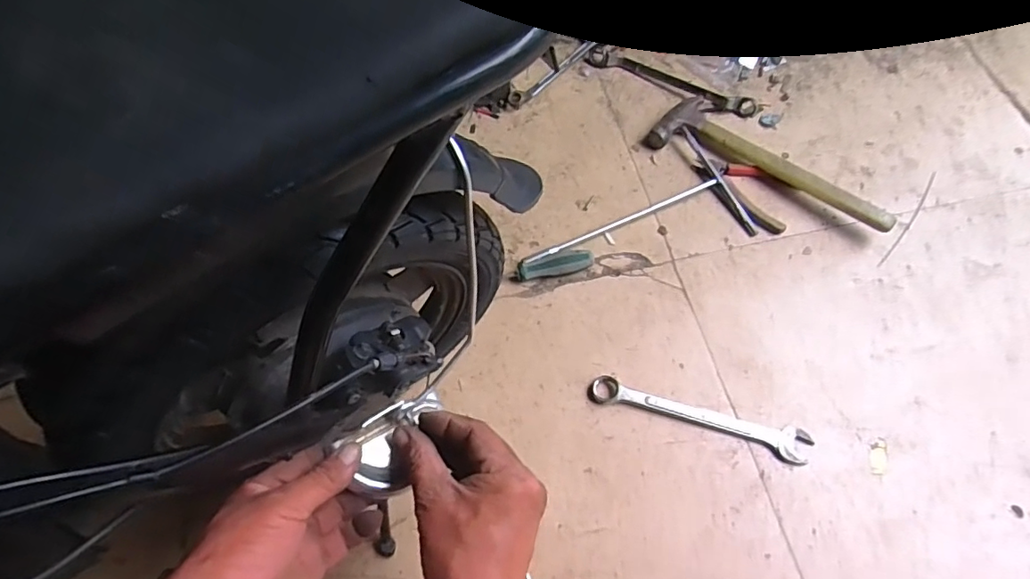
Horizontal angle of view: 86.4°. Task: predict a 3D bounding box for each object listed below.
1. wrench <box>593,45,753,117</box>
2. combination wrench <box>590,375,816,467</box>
[{"bbox_3d":[0.233,-0.312,0.825,0.259,0.020,0.047,26,67,12],"label":"wrench"},{"bbox_3d":[0.203,0.143,0.607,0.235,0.012,0.037,14,65,7],"label":"combination wrench"}]

